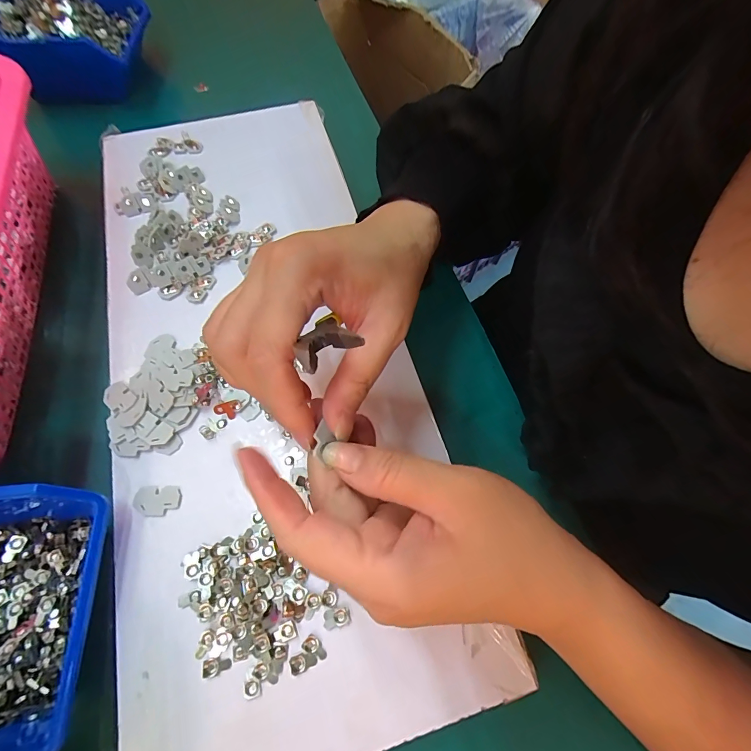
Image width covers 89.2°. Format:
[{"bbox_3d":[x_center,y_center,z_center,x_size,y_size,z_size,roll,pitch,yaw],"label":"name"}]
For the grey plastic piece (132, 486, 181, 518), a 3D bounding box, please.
[{"bbox_3d":[-0.132,0.075,0.229,0.027,0.004,0.017,1,66,-2],"label":"grey plastic piece"}]

